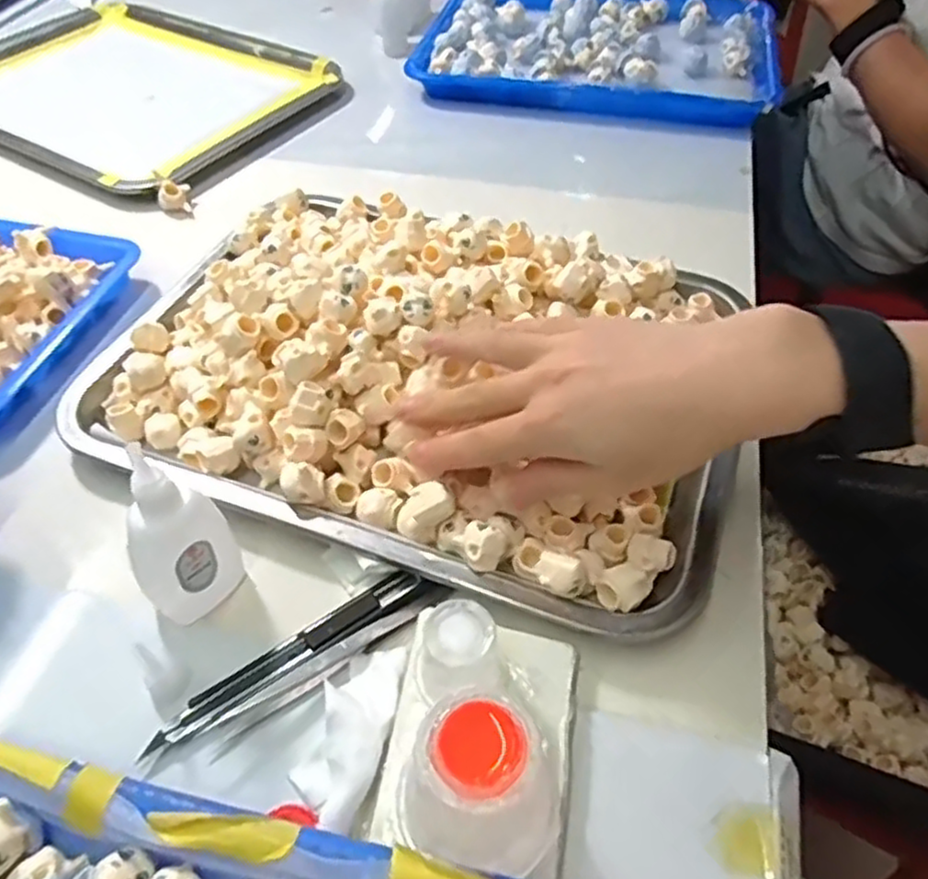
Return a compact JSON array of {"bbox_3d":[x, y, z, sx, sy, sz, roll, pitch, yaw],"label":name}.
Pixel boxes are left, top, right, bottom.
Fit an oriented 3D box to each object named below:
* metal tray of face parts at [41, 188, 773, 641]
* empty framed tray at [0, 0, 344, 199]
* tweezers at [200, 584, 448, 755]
[{"bbox_3d":[-0.017,-0.054,0.400,0.350,0.050,0.253,18,54,13],"label":"metal tray of face parts"},{"bbox_3d":[-0.330,-0.333,0.672,0.371,0.021,0.260,26,55,21],"label":"empty framed tray"},{"bbox_3d":[-0.056,0.095,0.308,0.114,0.004,0.011,-29,55,-22],"label":"tweezers"}]

